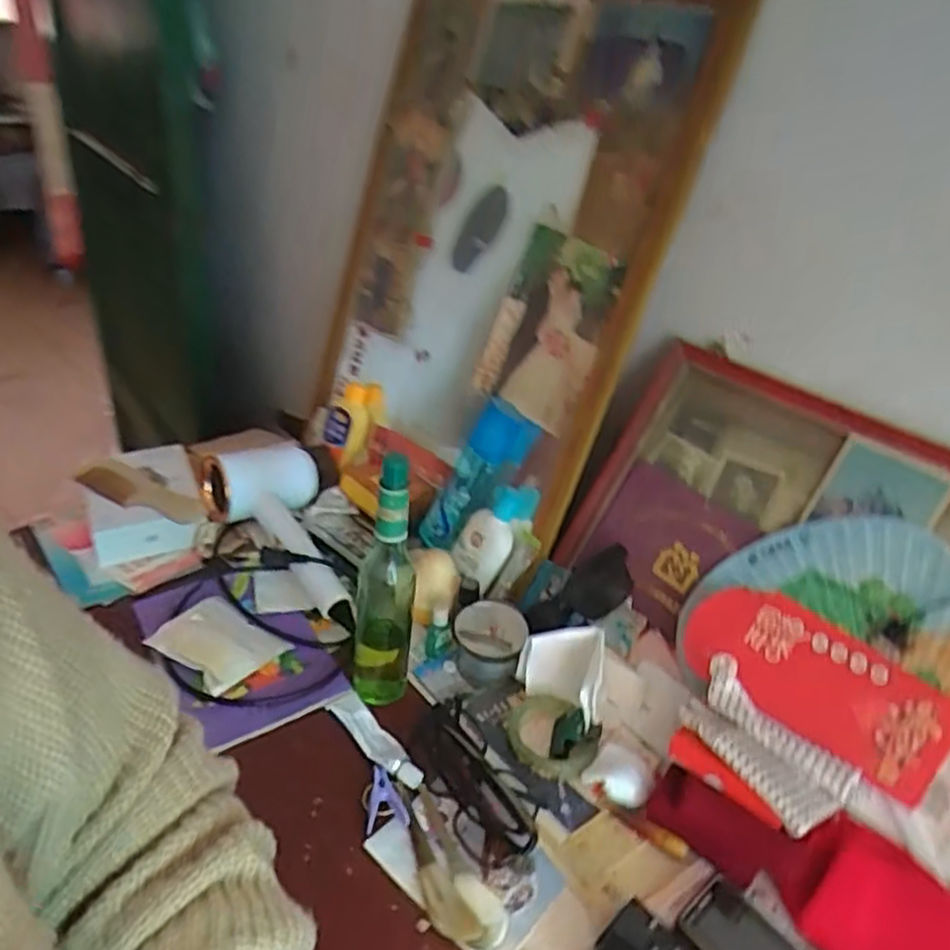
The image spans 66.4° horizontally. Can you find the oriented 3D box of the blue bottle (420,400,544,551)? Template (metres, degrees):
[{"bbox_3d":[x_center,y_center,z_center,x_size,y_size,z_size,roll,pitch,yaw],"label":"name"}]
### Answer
[{"bbox_3d":[-0.003,0.004,0.739,0.058,0.176,0.052,28,27,-14],"label":"blue bottle"}]

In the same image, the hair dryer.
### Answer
[{"bbox_3d":[-0.209,0.044,0.751,0.142,0.087,0.214,-2,33,-15],"label":"hair dryer"}]

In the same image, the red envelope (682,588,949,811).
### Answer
[{"bbox_3d":[0.256,0.155,0.552,0.190,0.011,0.086,31,79,36],"label":"red envelope"}]

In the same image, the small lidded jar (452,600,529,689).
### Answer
[{"bbox_3d":[0.012,0.151,0.645,0.062,0.060,0.054,11,32,5],"label":"small lidded jar"}]

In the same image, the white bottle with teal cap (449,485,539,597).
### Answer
[{"bbox_3d":[0.023,0.058,0.720,0.033,0.113,0.047,27,10,-46],"label":"white bottle with teal cap"}]

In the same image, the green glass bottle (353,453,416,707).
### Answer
[{"bbox_3d":[-0.072,0.078,0.596,0.047,0.225,0.059,2,32,-9],"label":"green glass bottle"}]

